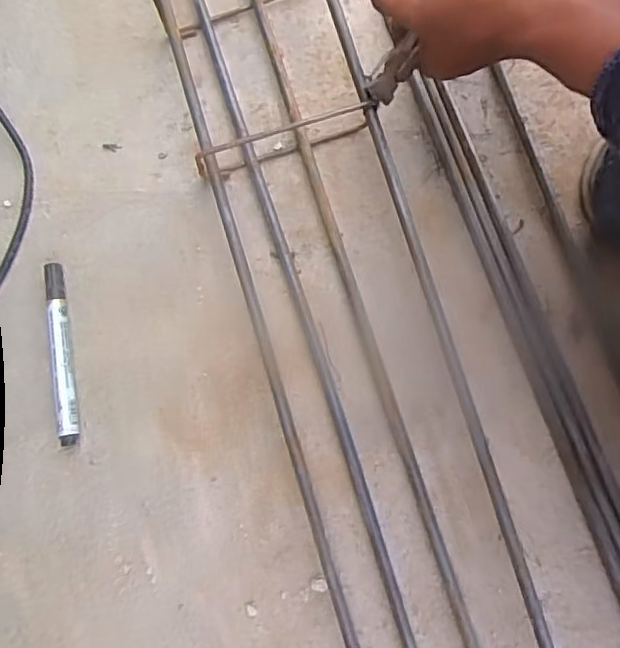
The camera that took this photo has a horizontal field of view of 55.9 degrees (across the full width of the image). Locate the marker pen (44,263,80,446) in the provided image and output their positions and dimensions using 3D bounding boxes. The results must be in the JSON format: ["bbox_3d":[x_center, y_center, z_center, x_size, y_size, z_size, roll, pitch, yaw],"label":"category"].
[{"bbox_3d":[-0.193,0.022,0.456,0.016,0.015,0.140,-10,78,-2],"label":"marker pen"}]

